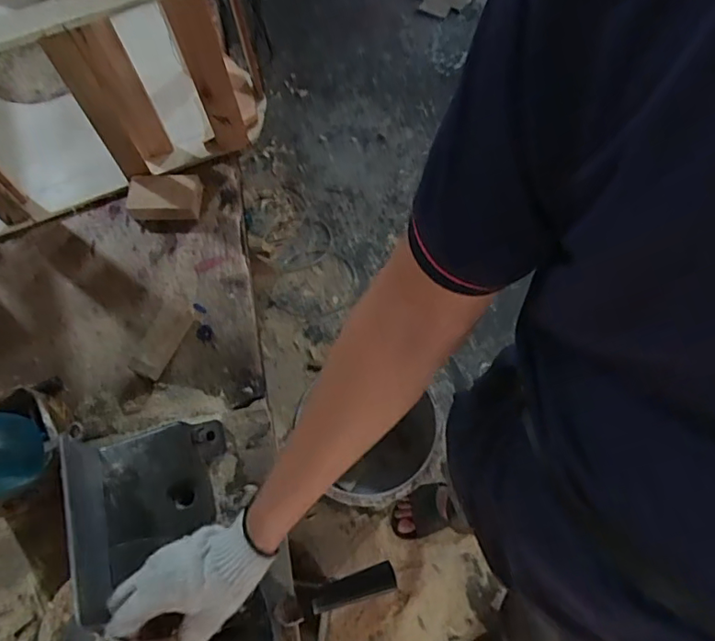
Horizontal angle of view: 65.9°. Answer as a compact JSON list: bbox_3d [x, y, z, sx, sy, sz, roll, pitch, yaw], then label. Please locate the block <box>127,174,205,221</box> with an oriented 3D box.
[{"bbox_3d":[-0.282,-0.182,0.807,0.115,0.033,0.061,-3,65,2],"label":"block"}]

